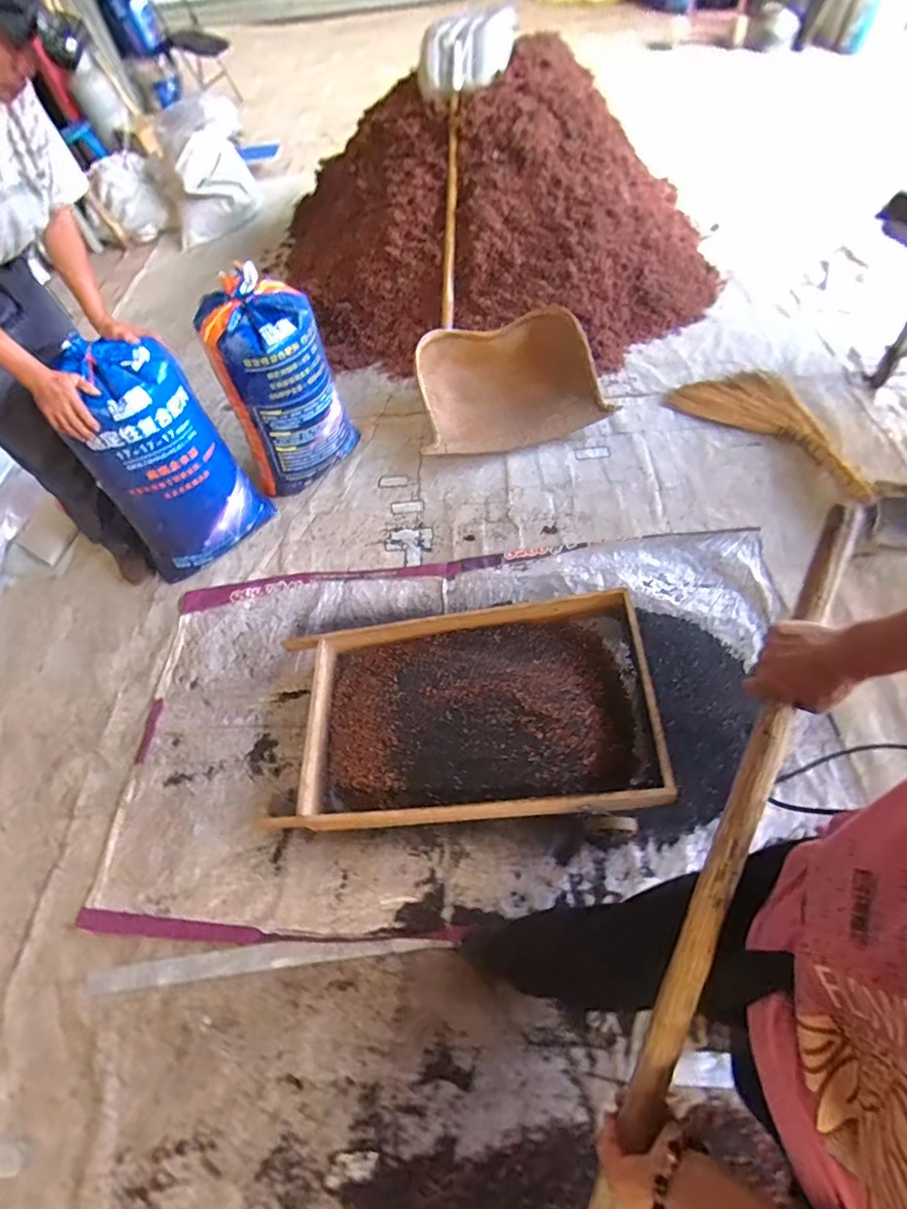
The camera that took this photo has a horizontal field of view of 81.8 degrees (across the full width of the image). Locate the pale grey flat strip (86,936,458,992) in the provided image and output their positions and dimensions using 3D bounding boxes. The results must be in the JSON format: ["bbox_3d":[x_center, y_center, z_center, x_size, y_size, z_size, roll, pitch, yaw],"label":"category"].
[{"bbox_3d":[-0.406,0.780,1.159,0.795,0.008,0.046,-8,64,0],"label":"pale grey flat strip"}]

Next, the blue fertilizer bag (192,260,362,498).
[{"bbox_3d":[-0.536,-0.670,1.648,0.356,0.643,0.209,-25,59,-10],"label":"blue fertilizer bag"}]

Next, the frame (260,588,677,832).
[{"bbox_3d":[0.019,0.265,1.294,0.888,0.117,0.494,-9,57,12],"label":"frame"}]

